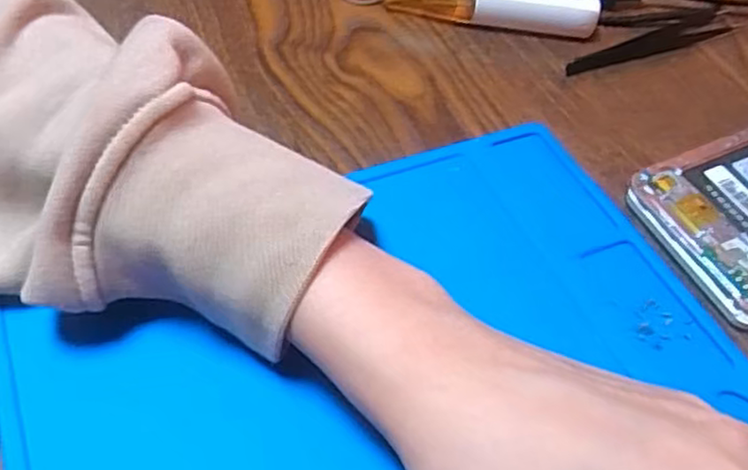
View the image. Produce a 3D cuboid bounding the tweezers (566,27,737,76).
[{"bbox_3d":[0.140,-0.098,0.349,0.104,0.008,0.015,-15,54,-18],"label":"tweezers"}]

